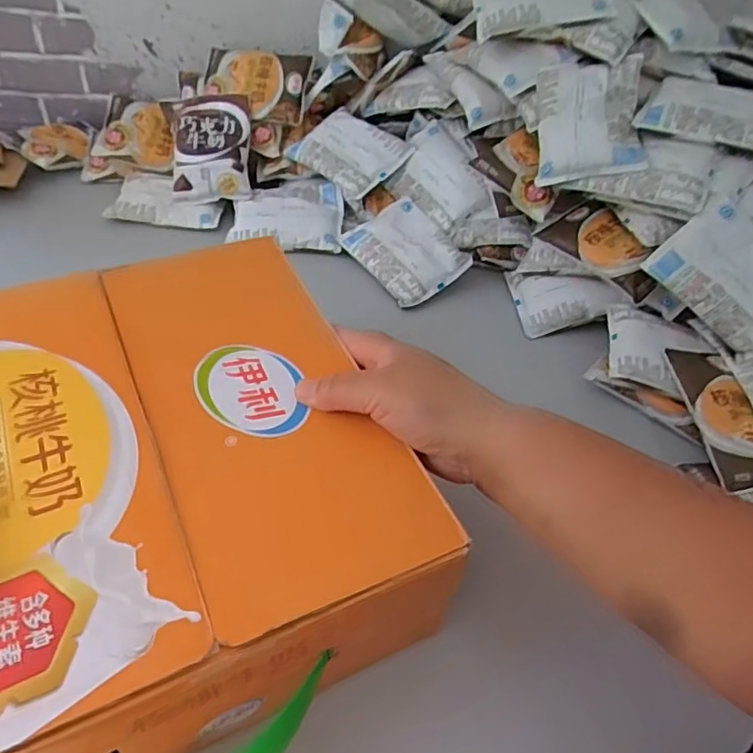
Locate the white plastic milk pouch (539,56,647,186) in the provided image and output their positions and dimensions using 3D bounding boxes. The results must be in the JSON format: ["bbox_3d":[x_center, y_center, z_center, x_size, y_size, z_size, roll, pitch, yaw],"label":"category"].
[{"bbox_3d":[0.202,-0.246,0.575,0.092,0.021,0.117,-1,75,17],"label":"white plastic milk pouch"}]

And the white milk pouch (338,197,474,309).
[{"bbox_3d":[0.032,-0.137,0.642,0.092,0.017,0.122,-35,63,-10],"label":"white milk pouch"}]

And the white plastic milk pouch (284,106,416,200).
[{"bbox_3d":[-0.031,-0.260,0.695,0.115,0.016,0.093,40,74,17],"label":"white plastic milk pouch"}]

